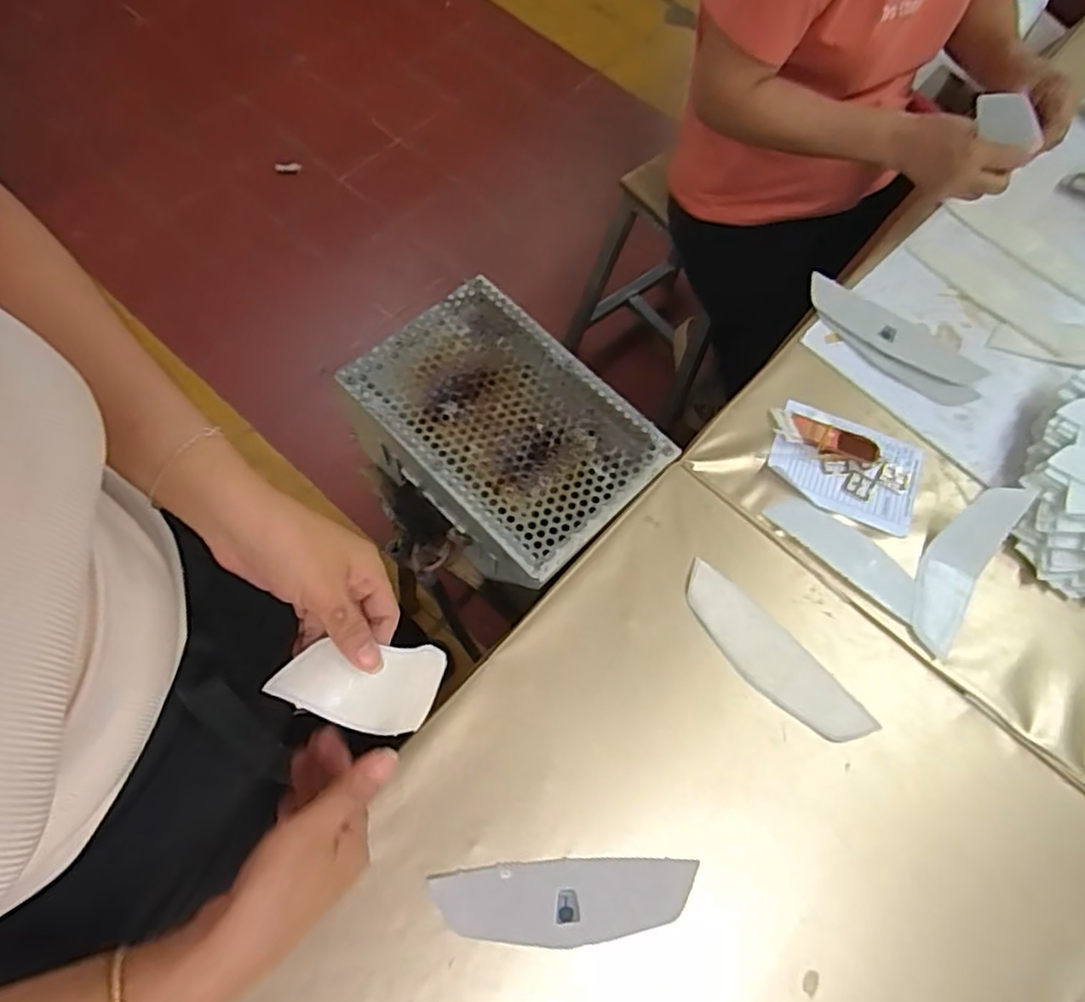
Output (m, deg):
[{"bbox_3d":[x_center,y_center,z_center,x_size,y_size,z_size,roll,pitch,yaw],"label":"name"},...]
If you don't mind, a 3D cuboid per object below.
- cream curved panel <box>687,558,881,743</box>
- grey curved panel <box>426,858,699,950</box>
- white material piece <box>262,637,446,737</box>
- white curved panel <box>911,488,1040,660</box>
[{"bbox_3d":[0.199,0.136,0.590,0.055,0.004,0.191,-39,74,-17],"label":"cream curved panel"},{"bbox_3d":[0.018,0.306,0.513,0.196,0.005,0.055,-1,67,-3],"label":"grey curved panel"},{"bbox_3d":[-0.103,0.117,0.414,0.047,0.115,0.048,-21,62,34],"label":"white material piece"},{"bbox_3d":[0.382,0.058,0.615,0.048,0.026,0.164,30,89,10],"label":"white curved panel"}]

